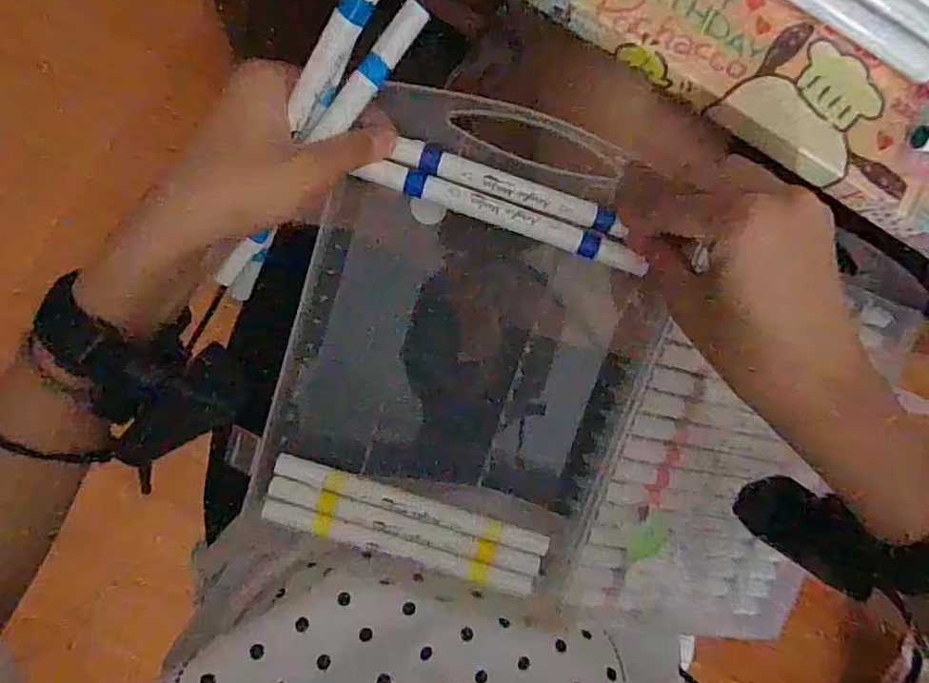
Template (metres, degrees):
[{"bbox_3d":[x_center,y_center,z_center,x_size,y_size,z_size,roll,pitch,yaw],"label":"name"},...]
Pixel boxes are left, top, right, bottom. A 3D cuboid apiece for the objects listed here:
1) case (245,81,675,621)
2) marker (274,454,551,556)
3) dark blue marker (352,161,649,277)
[{"bbox_3d":[0.002,0.008,0.322,0.189,0.032,0.257,14,101,-3],"label":"case"},{"bbox_3d":[-0.029,0.097,0.335,0.163,0.008,0.013,19,83,-8],"label":"marker"},{"bbox_3d":[0.024,-0.065,0.298,0.149,0.009,0.013,18,86,-5],"label":"dark blue marker"}]

